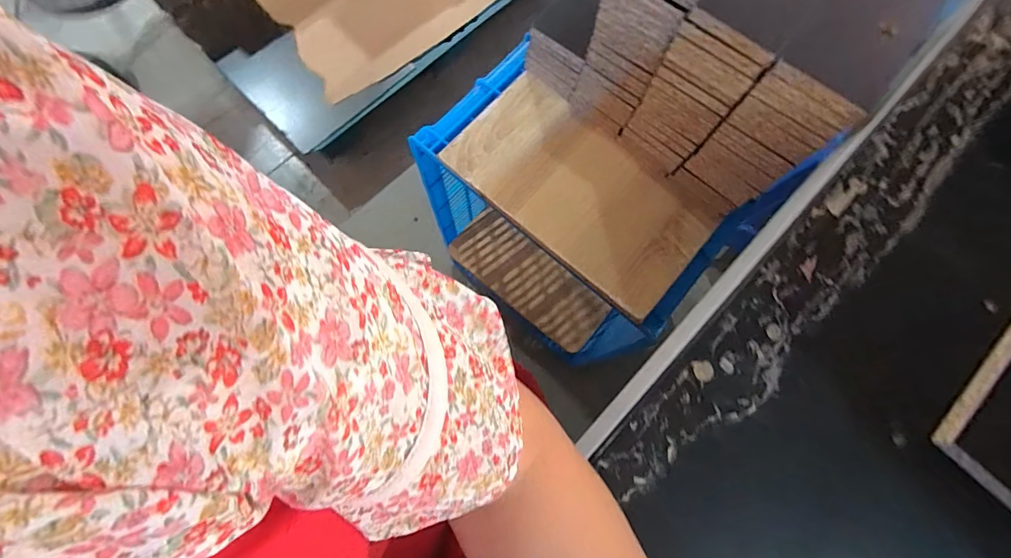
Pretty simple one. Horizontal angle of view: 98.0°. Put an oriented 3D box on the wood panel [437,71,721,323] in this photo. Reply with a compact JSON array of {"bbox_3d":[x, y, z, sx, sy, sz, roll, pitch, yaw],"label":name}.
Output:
[{"bbox_3d":[0.102,-0.127,0.615,0.357,0.011,0.191,41,79,9],"label":"wood panel"}]

